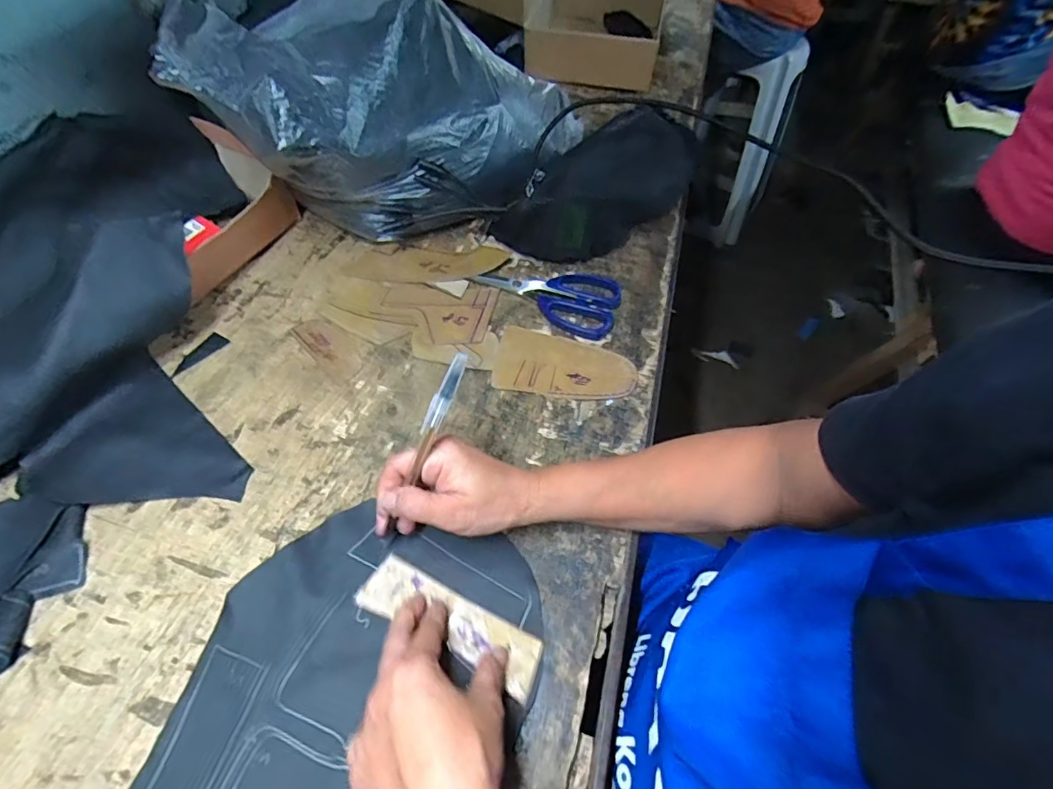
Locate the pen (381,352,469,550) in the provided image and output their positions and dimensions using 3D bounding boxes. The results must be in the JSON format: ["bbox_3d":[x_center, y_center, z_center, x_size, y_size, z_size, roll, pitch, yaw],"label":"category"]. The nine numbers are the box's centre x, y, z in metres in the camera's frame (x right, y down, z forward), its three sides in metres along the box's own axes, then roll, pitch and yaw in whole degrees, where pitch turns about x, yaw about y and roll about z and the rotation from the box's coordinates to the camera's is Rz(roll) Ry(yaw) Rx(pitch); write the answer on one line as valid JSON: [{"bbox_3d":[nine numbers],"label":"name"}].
[{"bbox_3d":[-0.072,0.044,0.335,0.008,0.167,0.012,38,29,21],"label":"pen"}]

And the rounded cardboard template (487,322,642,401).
[{"bbox_3d":[0.038,-0.029,0.483,0.131,0.004,0.074,9,54,3],"label":"rounded cardboard template"}]

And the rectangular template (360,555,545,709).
[{"bbox_3d":[-0.052,0.156,0.346,0.131,0.004,0.038,23,56,12],"label":"rectangular template"}]

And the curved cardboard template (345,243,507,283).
[{"bbox_3d":[-0.110,-0.144,0.553,0.170,0.005,0.058,0,54,-1],"label":"curved cardboard template"}]

